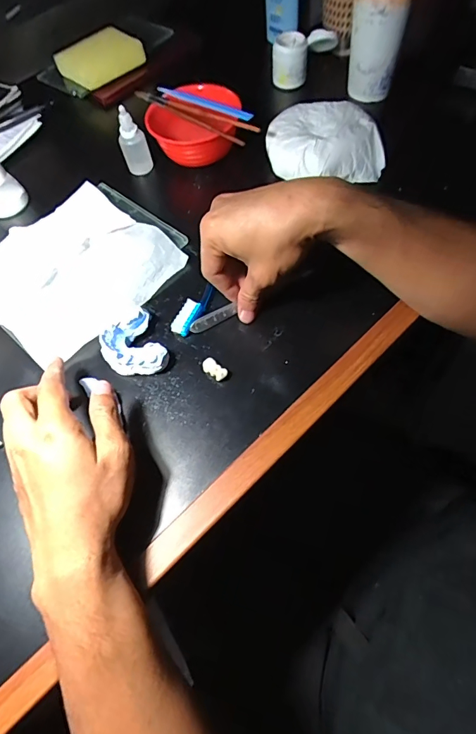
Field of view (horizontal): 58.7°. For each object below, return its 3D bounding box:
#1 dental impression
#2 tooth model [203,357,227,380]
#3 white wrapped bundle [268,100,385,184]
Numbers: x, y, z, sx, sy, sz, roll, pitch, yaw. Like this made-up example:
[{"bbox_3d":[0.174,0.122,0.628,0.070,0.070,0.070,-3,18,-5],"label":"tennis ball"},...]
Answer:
[{"bbox_3d":[-0.099,-0.021,0.394,0.051,0.022,0.068,-24,63,-8],"label":"dental impression"},{"bbox_3d":[-0.021,0.002,0.380,0.025,0.009,0.012,36,70,21],"label":"tooth model"},{"bbox_3d":[0.096,-0.260,0.487,0.119,0.039,0.112,-10,62,-1],"label":"white wrapped bundle"}]

